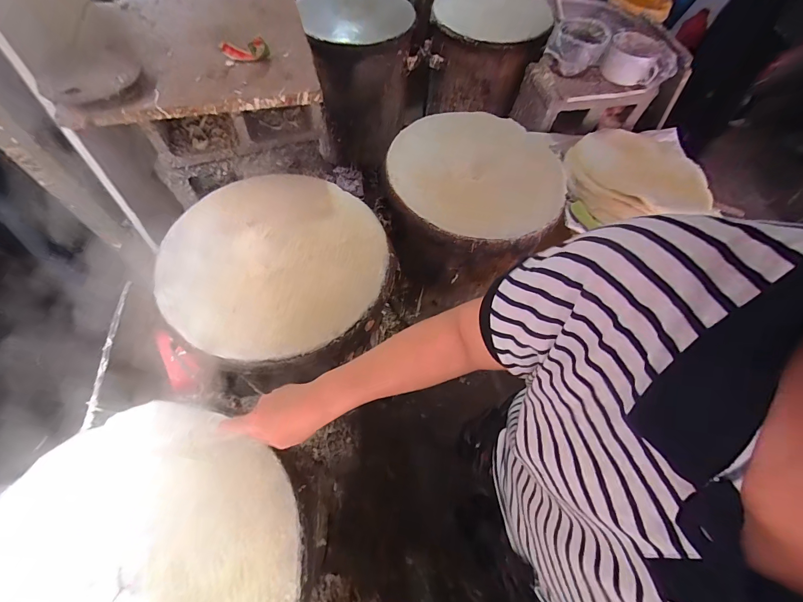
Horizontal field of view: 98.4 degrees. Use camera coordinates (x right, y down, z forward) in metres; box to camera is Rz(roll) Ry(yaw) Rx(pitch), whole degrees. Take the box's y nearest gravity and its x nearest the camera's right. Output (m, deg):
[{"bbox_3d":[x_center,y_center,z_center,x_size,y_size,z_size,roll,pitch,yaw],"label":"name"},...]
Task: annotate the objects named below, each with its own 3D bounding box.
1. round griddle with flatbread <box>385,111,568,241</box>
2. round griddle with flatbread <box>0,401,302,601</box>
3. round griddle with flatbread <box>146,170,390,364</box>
[{"bbox_3d":[0.170,-0.279,0.749,0.391,0.040,0.363,6,61,-10],"label":"round griddle with flatbread"},{"bbox_3d":[-0.317,0.303,0.398,0.393,0.053,0.337,13,62,3],"label":"round griddle with flatbread"},{"bbox_3d":[-0.216,-0.081,0.595,0.365,0.022,0.356,2,62,-3],"label":"round griddle with flatbread"}]

